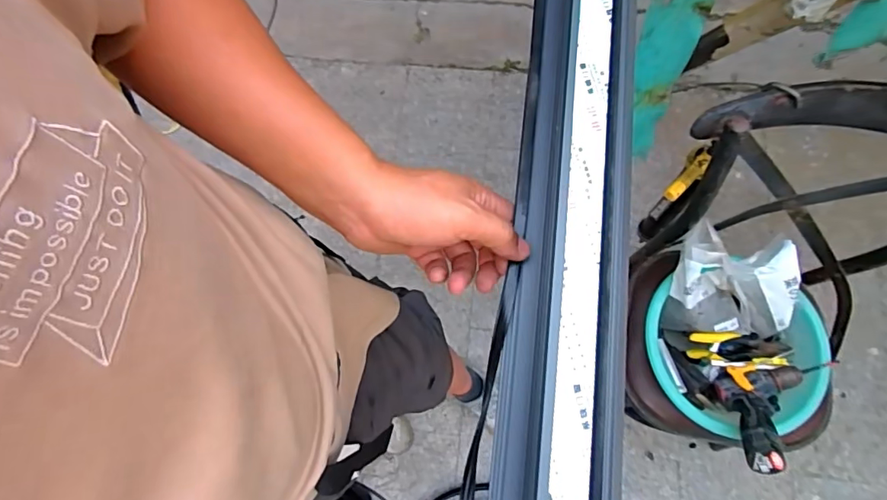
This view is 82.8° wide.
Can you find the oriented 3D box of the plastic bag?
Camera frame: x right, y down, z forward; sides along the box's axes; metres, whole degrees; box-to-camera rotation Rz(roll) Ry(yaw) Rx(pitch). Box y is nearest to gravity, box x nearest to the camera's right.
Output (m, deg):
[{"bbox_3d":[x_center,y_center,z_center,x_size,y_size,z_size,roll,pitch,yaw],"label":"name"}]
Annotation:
[{"bbox_3d":[0.533,0.056,0.928,0.218,0.120,0.179,4,73,4],"label":"plastic bag"}]

